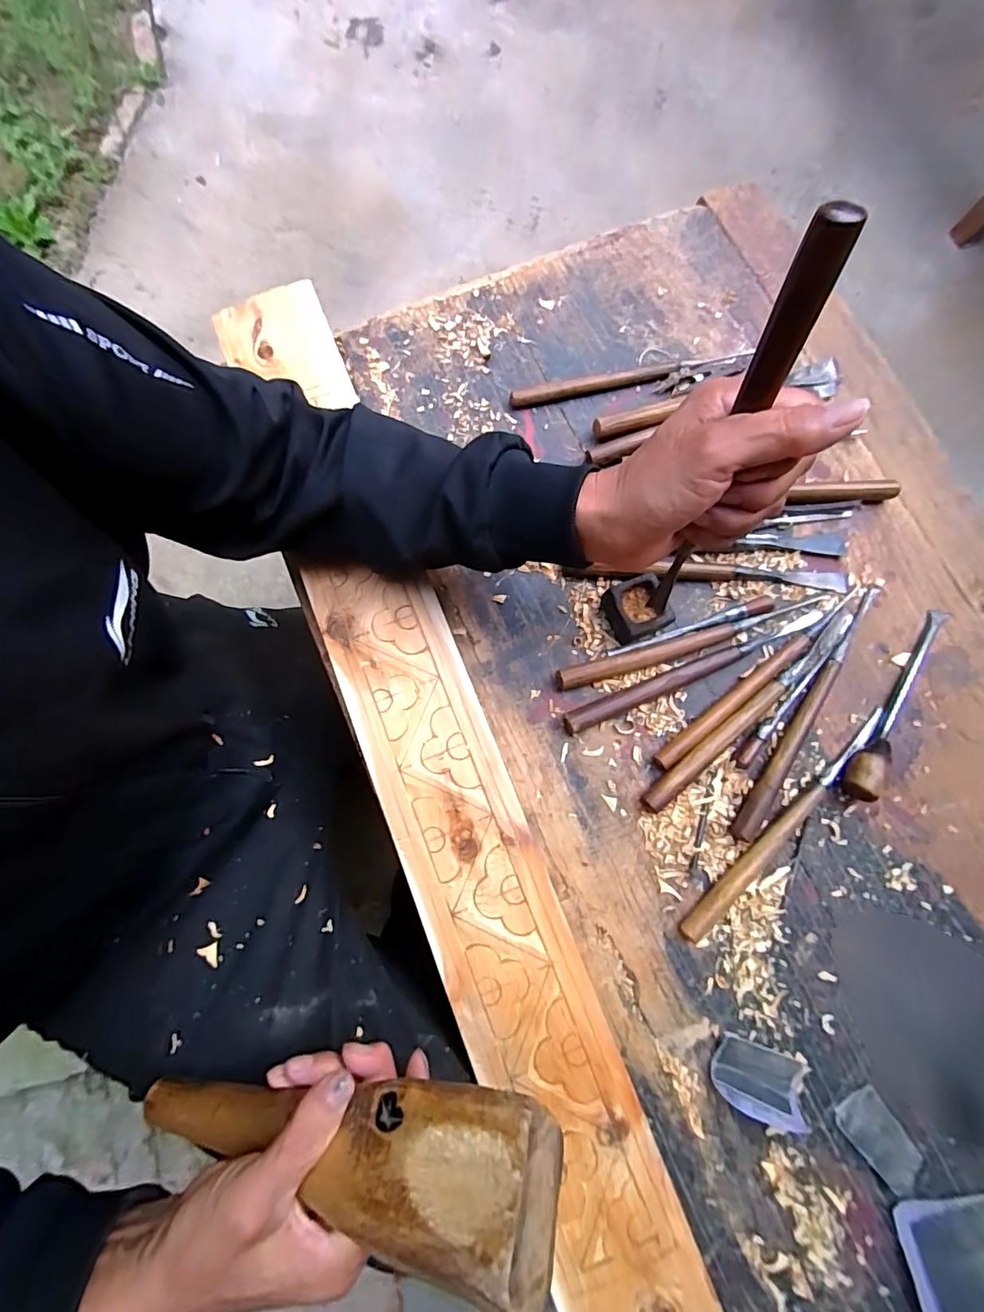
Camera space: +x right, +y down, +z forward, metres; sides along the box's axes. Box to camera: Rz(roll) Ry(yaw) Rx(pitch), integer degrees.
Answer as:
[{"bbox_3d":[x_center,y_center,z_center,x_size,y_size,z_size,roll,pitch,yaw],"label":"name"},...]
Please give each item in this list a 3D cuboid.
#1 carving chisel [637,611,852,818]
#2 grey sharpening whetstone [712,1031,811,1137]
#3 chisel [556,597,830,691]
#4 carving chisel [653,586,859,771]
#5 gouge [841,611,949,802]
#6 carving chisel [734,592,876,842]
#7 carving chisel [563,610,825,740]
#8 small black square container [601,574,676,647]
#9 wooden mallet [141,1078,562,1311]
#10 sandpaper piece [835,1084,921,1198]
[{"bbox_3d":[0.217,0.043,0.418,0.244,0.014,0.018,-39,82,-9],"label":"carving chisel"},{"bbox_3d":[0.195,0.306,0.361,0.066,0.018,0.041,22,79,3],"label":"grey sharpening whetstone"},{"bbox_3d":[0.172,-0.012,0.427,0.241,0.018,0.016,-16,79,-5],"label":"chisel"},{"bbox_3d":[0.226,0.016,0.422,0.231,0.010,0.017,-38,82,-8],"label":"carving chisel"},{"bbox_3d":[0.341,0.035,0.414,0.024,0.027,0.183,35,80,6],"label":"gouge"},{"bbox_3d":[0.268,0.044,0.419,0.018,0.011,0.250,35,80,6],"label":"carving chisel"},{"bbox_3d":[0.172,0.009,0.422,0.242,0.017,0.019,-24,80,-6],"label":"carving chisel"},{"bbox_3d":[0.123,-0.039,0.428,0.044,0.027,0.047,-23,80,-6],"label":"small black square container"},{"bbox_3d":[-0.096,0.264,0.271,0.274,0.063,0.046,-15,116,26],"label":"wooden mallet"},{"bbox_3d":[0.279,0.347,0.360,0.035,0.004,0.064,-39,82,-8],"label":"sandpaper piece"}]

